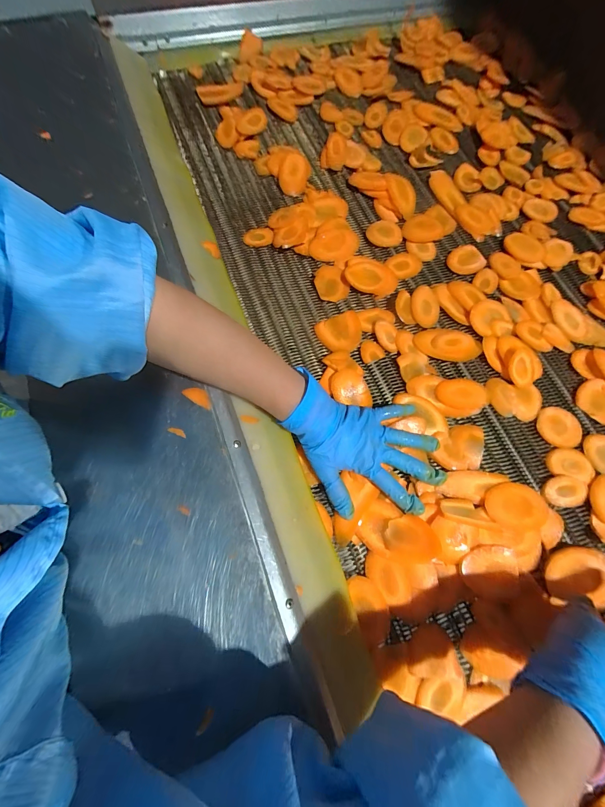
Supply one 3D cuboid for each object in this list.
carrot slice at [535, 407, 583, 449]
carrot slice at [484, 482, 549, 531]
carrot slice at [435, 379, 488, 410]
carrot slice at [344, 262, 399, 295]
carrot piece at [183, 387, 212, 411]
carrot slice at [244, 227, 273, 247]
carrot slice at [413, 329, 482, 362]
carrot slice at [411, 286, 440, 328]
[{"bbox_3d":[0.333,0.030,0.387,0.054,0.004,0.051,24,72,5],"label":"carrot slice"},{"bbox_3d":[0.248,0.119,0.348,0.072,0.006,0.051,8,72,0],"label":"carrot slice"},{"bbox_3d":[0.209,-0.014,0.395,0.064,0.008,0.041,5,72,-1],"label":"carrot slice"},{"bbox_3d":[0.103,-0.188,0.447,0.077,0.007,0.048,9,72,0],"label":"carrot slice"},{"bbox_3d":[-0.116,-0.008,0.335,0.036,0.004,0.017,28,73,6],"label":"carrot piece"},{"bbox_3d":[-0.071,-0.266,0.482,0.046,0.010,0.036,3,72,-1],"label":"carrot slice"},{"bbox_3d":[0.201,-0.083,0.416,0.087,0.010,0.046,9,72,1],"label":"carrot slice"},{"bbox_3d":[0.177,-0.141,0.433,0.041,0.006,0.062,-3,72,-3],"label":"carrot slice"}]

